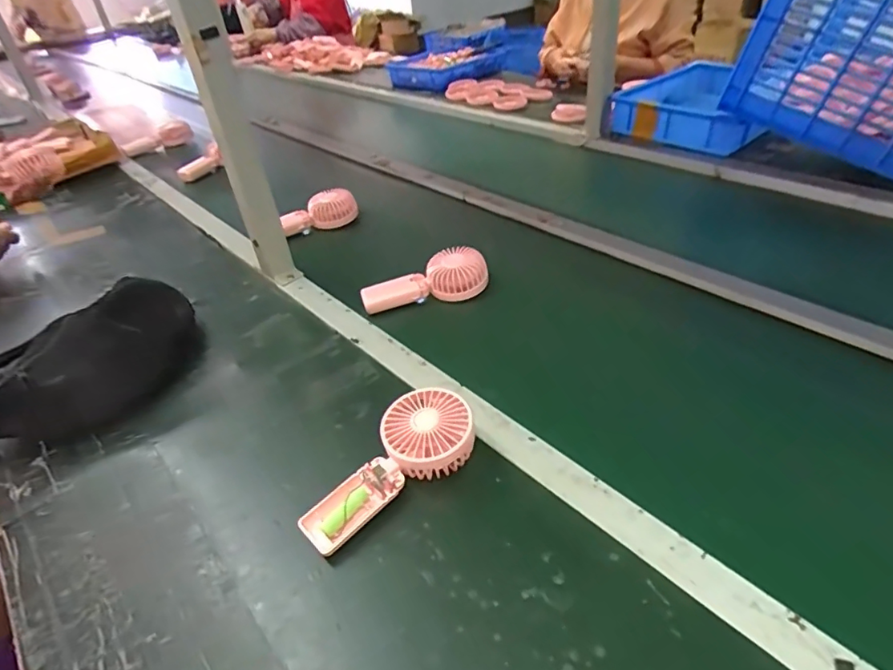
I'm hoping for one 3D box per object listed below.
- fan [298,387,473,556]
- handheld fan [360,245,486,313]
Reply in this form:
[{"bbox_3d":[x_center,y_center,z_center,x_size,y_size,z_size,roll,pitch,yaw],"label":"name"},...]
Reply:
[{"bbox_3d":[-0.054,0.125,0.493,0.185,0.041,0.084,-40,48,-18],"label":"fan"},{"bbox_3d":[-0.032,-0.078,0.739,0.175,0.047,0.070,-18,40,-15],"label":"handheld fan"}]

